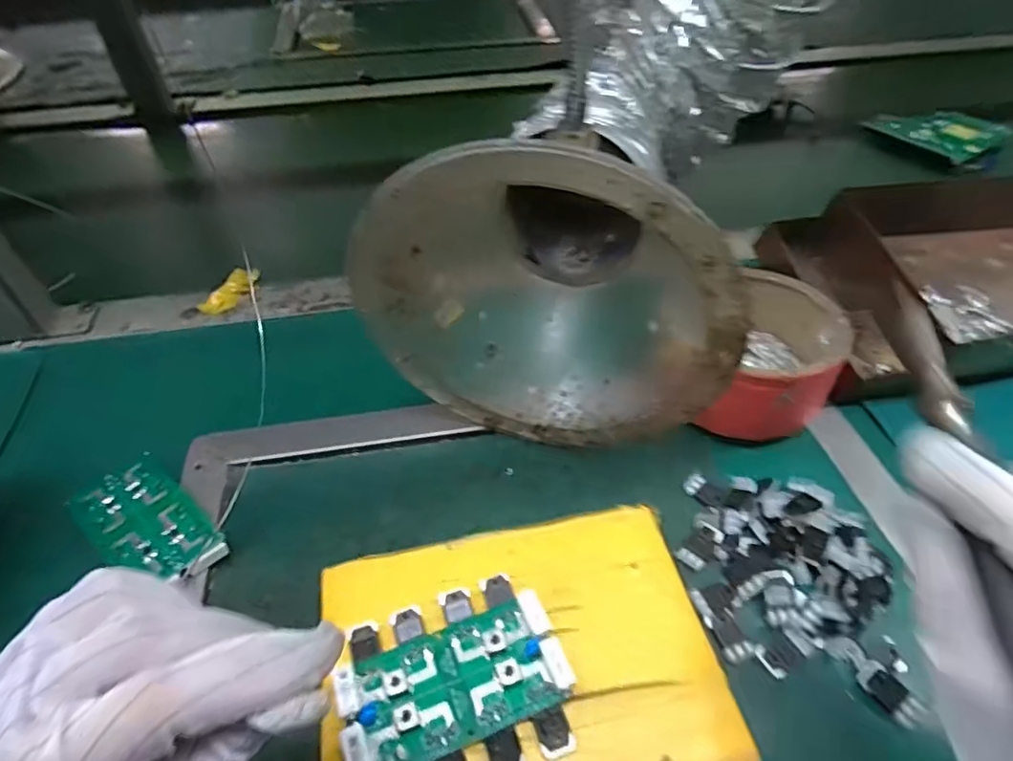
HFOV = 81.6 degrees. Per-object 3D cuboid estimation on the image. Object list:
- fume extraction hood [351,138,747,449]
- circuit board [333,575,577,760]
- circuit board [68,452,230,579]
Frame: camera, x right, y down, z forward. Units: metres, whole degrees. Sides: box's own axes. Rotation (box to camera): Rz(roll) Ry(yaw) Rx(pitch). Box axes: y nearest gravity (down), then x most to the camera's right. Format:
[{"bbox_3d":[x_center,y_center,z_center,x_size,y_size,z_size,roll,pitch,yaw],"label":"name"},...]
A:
[{"bbox_3d":[0.037,-0.069,0.371,0.209,0.210,0.142,12,49,12],"label":"fume extraction hood"},{"bbox_3d":[-0.025,0.147,0.283,0.103,0.018,0.086,-18,50,-15],"label":"circuit board"},{"bbox_3d":[-0.220,0.089,0.358,0.101,0.017,0.055,34,56,27],"label":"circuit board"}]

